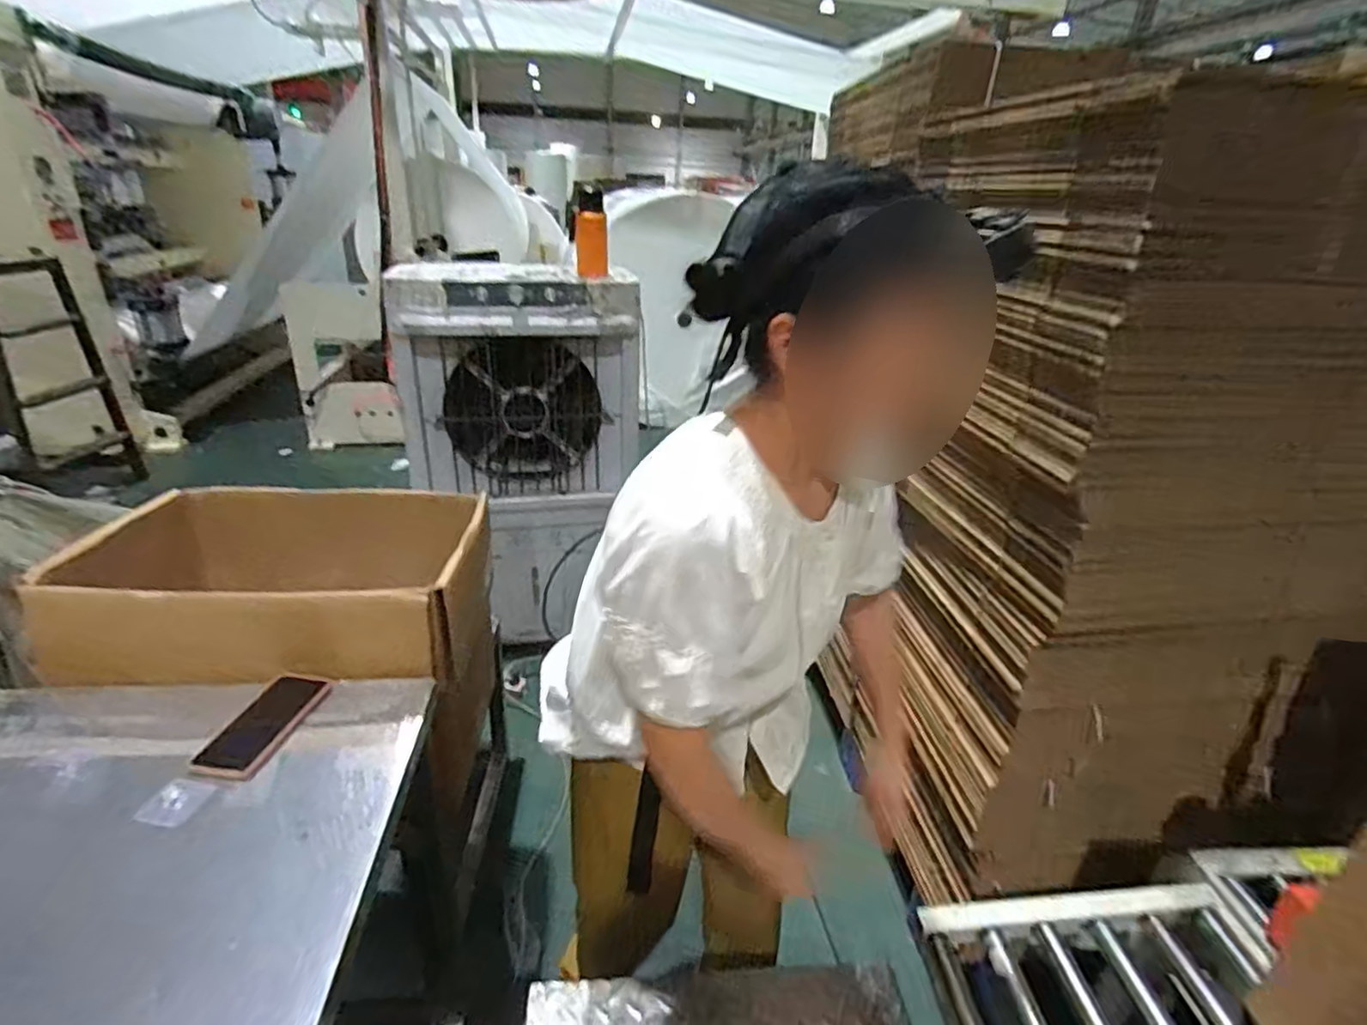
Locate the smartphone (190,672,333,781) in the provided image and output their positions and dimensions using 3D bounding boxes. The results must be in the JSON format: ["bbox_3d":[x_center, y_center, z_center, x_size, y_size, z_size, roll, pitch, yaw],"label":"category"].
[{"bbox_3d":[-0.524,0.261,0.828,0.085,0.016,0.163,5,25,7],"label":"smartphone"}]

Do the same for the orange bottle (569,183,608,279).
[{"bbox_3d":[-0.255,-0.747,1.790,0.098,0.217,0.077,-1,25,-7],"label":"orange bottle"}]

